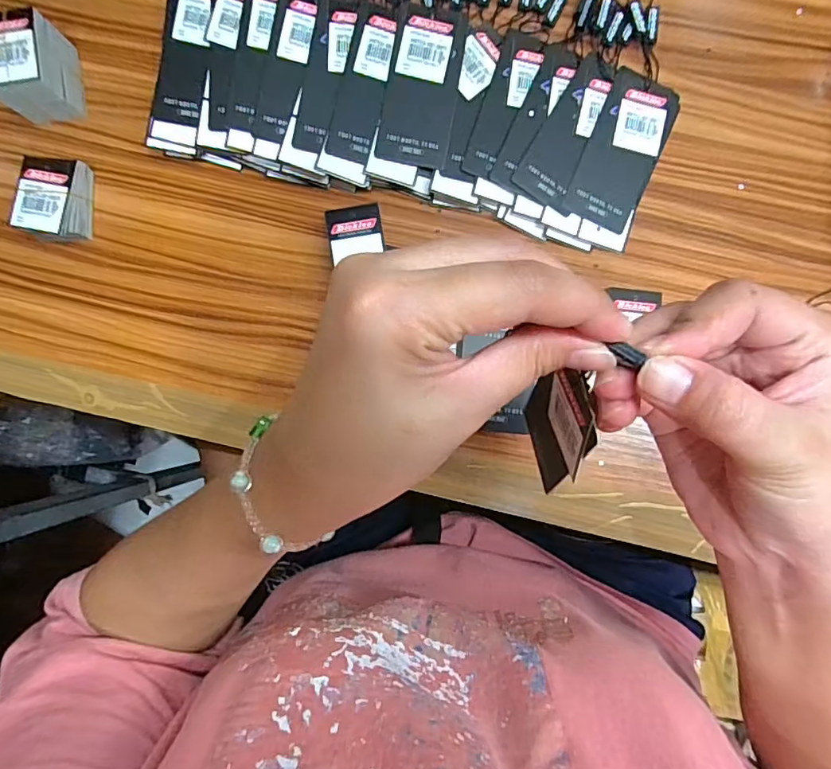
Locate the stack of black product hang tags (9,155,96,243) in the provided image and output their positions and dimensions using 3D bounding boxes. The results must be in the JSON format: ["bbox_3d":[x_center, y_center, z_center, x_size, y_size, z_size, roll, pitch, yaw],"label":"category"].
[{"bbox_3d":[-0.252,-0.129,0.360,0.041,0.026,0.055,9,86,2],"label":"stack of black product hang tags"}]

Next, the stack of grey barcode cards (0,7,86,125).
[{"bbox_3d":[-0.259,-0.217,0.352,0.038,0.055,0.055,-4,86,1],"label":"stack of grey barcode cards"}]

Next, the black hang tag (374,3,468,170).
[{"bbox_3d":[0.005,-0.207,0.354,0.049,0.004,0.106,10,92,-3],"label":"black hang tag"}]

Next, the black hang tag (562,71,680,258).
[{"bbox_3d":[0.146,-0.158,0.362,0.052,0.005,0.120,22,92,-6],"label":"black hang tag"}]

